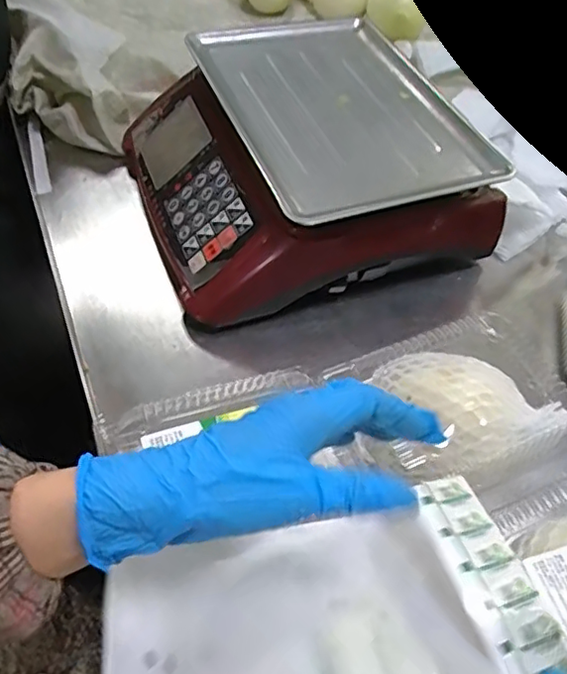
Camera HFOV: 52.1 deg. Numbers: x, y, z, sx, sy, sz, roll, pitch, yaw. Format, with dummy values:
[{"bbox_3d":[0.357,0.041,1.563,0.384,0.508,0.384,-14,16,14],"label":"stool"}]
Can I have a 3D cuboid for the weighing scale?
[{"bbox_3d":[0.015,-0.199,0.646,0.329,0.128,0.317,-15,56,-16],"label":"weighing scale"}]

